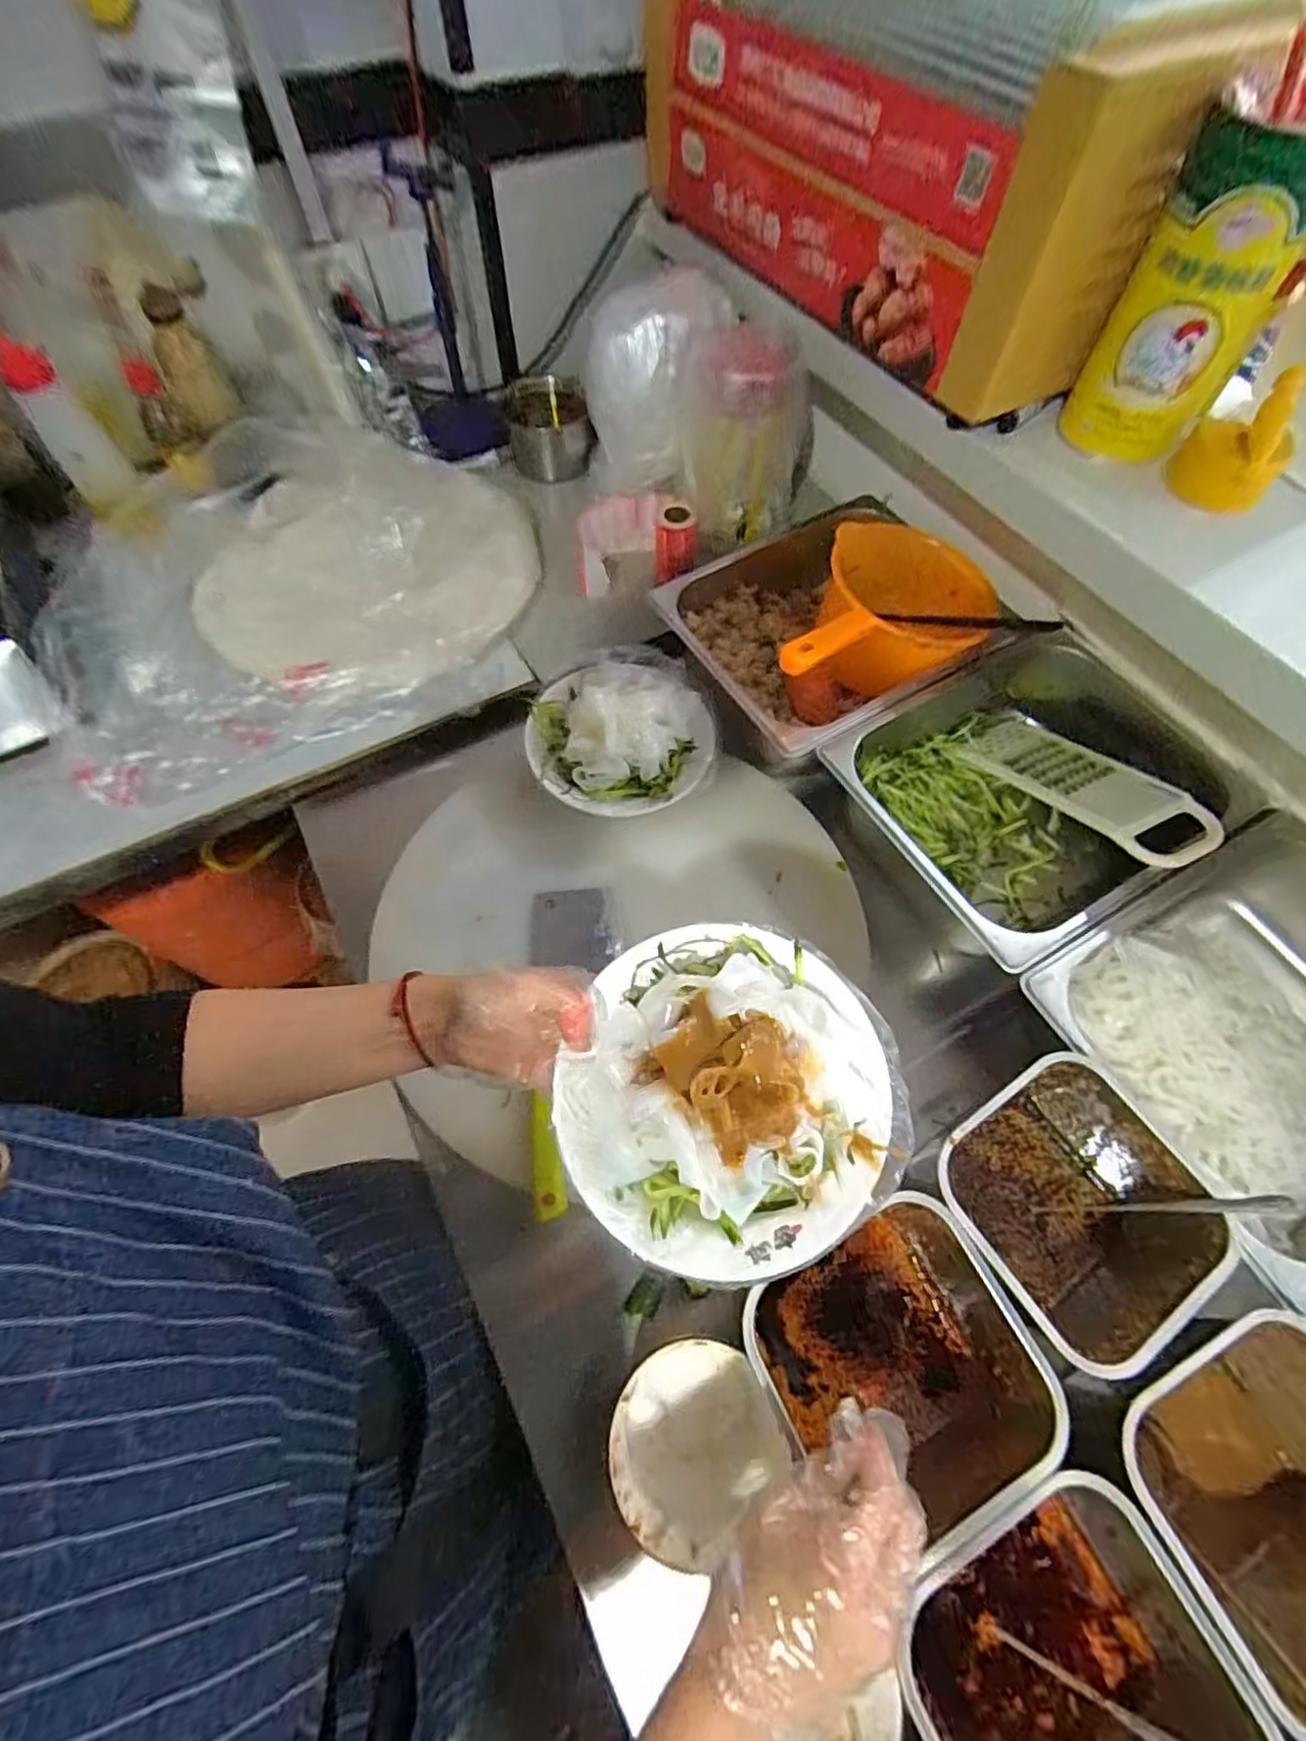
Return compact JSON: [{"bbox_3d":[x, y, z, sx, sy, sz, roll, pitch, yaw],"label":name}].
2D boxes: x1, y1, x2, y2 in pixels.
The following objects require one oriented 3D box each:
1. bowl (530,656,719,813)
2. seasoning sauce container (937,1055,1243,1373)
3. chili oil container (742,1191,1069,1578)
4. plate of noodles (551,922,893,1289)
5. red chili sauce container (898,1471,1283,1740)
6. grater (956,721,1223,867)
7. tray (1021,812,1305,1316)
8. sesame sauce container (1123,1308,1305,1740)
[{"bbox_3d":[-0.038,-0.139,0.666,0.172,0.088,0.180,0,62,-1],"label":"bowl"},{"bbox_3d":[0.286,0.240,0.478,0.154,0.102,0.153,-30,67,-15],"label":"seasoning sauce container"},{"bbox_3d":[0.165,0.324,0.444,0.176,0.104,0.142,-27,66,-14],"label":"chili oil container"},{"bbox_3d":[0.044,0.116,0.364,0.177,0.070,0.186,0,62,-1],"label":"plate of noodles"},{"bbox_3d":[0.227,0.445,0.374,0.163,0.097,0.159,-24,65,-13],"label":"red chili sauce container"},{"bbox_3d":[0.416,-0.083,0.643,0.098,0.028,0.233,-23,41,-12],"label":"grater"},{"bbox_3d":[0.494,0.134,0.542,0.328,0.095,0.263,-27,66,-14],"label":"tray"},{"bbox_3d":[0.367,0.383,0.415,0.161,0.123,0.156,-26,66,-14],"label":"sesame sauce container"}]

